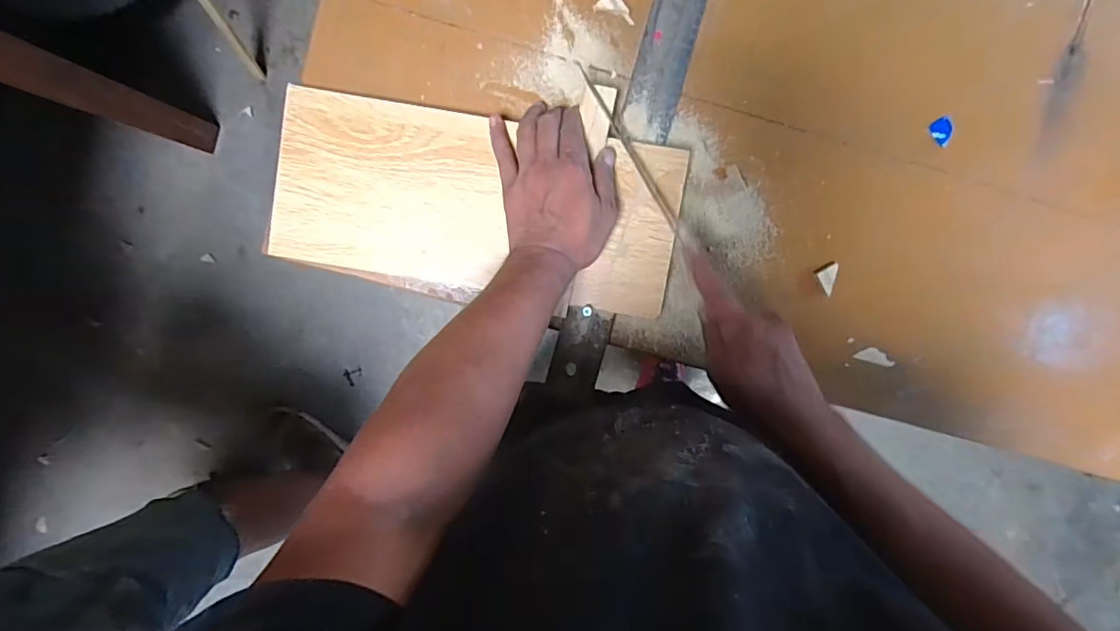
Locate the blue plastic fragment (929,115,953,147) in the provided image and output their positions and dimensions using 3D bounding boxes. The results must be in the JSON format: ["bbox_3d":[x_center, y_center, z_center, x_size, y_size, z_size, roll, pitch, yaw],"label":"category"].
[{"bbox_3d":[0.372,-0.178,0.508,0.020,0.005,0.027,-26,96,3],"label":"blue plastic fragment"}]

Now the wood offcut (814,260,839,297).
[{"bbox_3d":[0.265,-0.037,0.512,0.024,0.007,0.027,-28,96,3],"label":"wood offcut"}]

